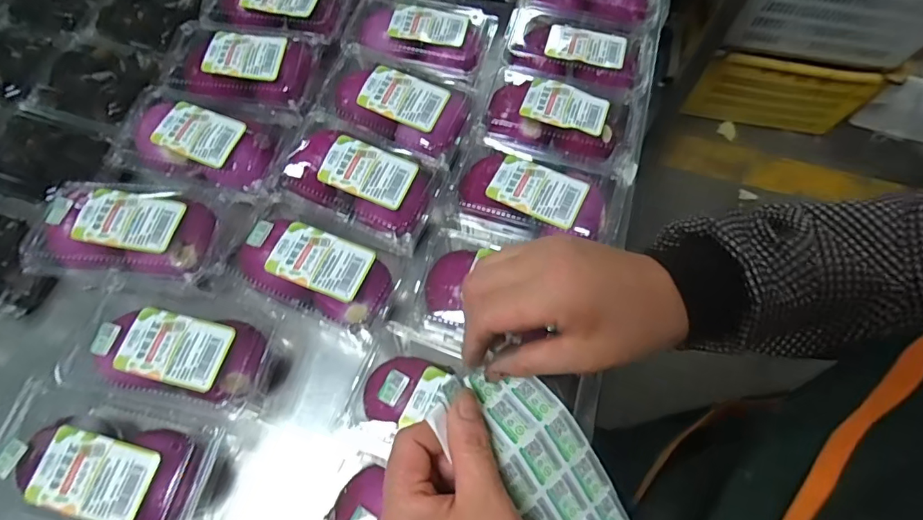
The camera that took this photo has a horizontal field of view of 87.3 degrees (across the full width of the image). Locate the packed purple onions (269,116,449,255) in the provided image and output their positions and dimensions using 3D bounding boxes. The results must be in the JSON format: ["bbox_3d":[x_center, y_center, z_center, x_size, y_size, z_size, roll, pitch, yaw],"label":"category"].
[{"bbox_3d":[-0.108,-0.087,0.500,0.169,0.043,0.109,22,67,10],"label":"packed purple onions"}]

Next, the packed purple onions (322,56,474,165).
[{"bbox_3d":[-0.075,-0.178,0.539,0.170,0.044,0.116,21,67,9],"label":"packed purple onions"}]

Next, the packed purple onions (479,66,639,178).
[{"bbox_3d":[0.108,-0.144,0.546,0.167,0.076,0.111,13,66,6],"label":"packed purple onions"}]

